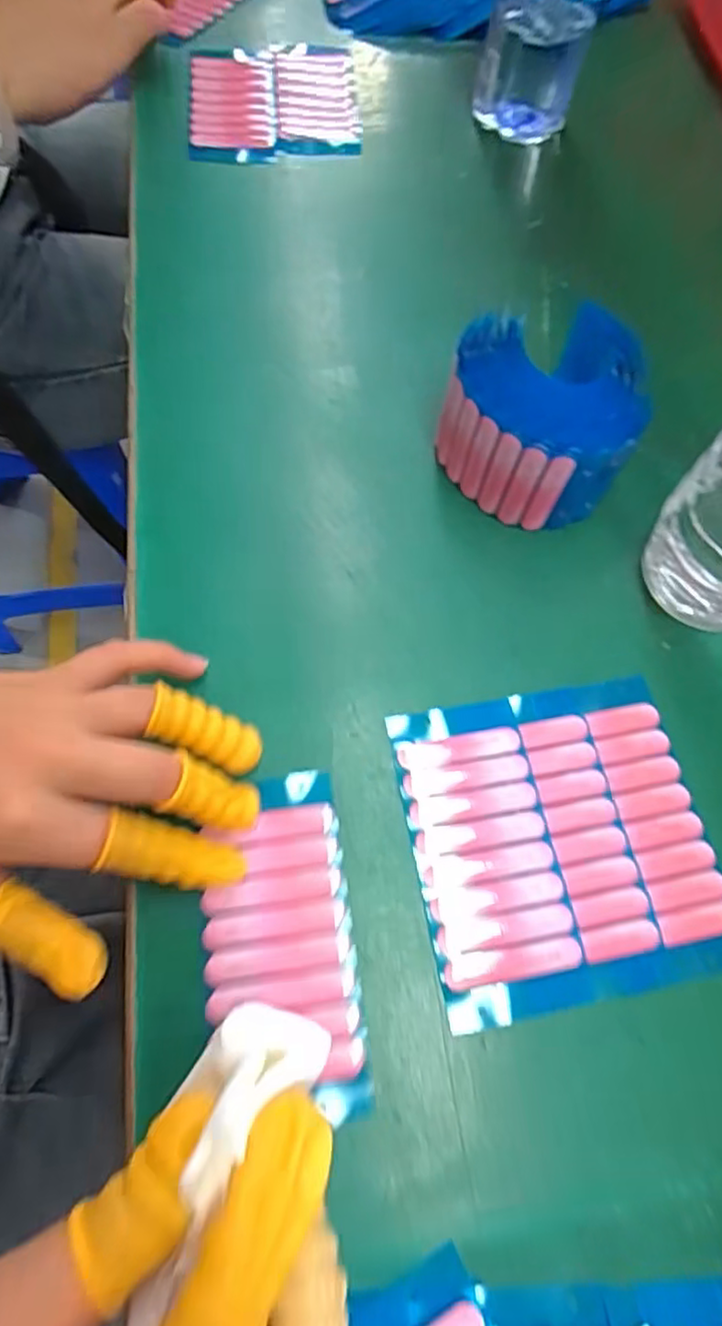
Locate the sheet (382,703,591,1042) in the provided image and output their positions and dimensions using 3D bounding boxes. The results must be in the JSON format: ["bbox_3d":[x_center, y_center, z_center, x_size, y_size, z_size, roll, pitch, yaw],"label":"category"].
[{"bbox_3d":[0.048,0.074,0.253,0.054,0.004,0.119,-9,68,-6],"label":"sheet"}]

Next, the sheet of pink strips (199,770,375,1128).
[{"bbox_3d":[-0.030,0.102,0.238,0.054,0.004,0.117,-7,68,-5],"label":"sheet of pink strips"}]

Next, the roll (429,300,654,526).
[{"bbox_3d":[0.079,-0.112,0.298,0.079,0.067,0.075,1,67,-2],"label":"roll"}]

